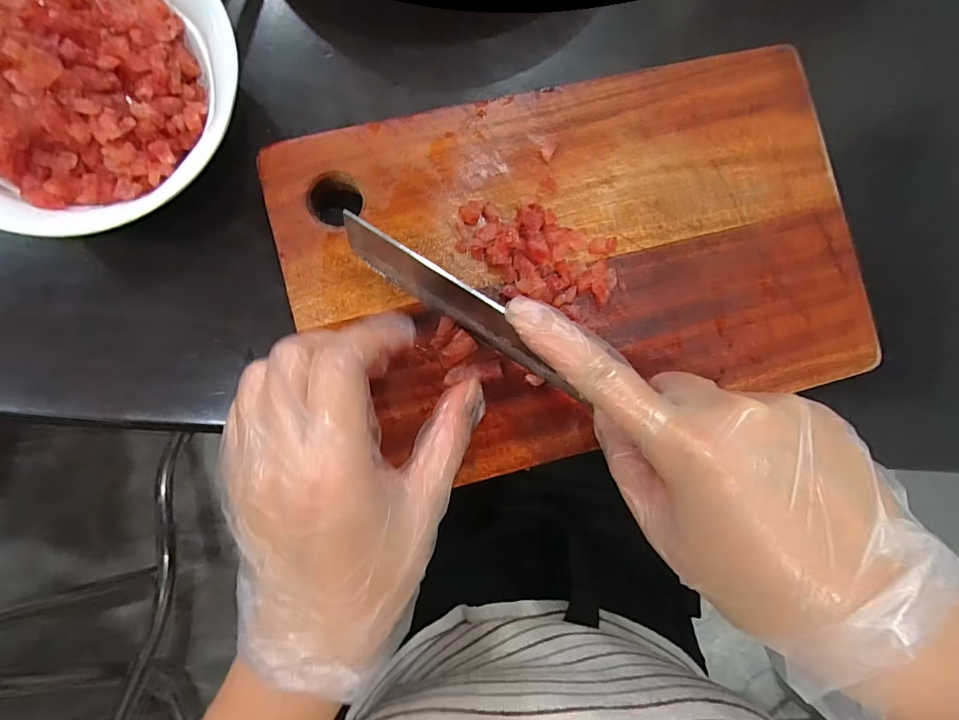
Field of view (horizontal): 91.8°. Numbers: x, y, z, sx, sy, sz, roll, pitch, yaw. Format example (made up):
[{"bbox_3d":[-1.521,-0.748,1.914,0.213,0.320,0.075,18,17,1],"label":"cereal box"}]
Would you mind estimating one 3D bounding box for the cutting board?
[{"bbox_3d":[0.056,-0.051,0.237,0.290,0.010,0.182,-14,88,-6],"label":"cutting board"}]

